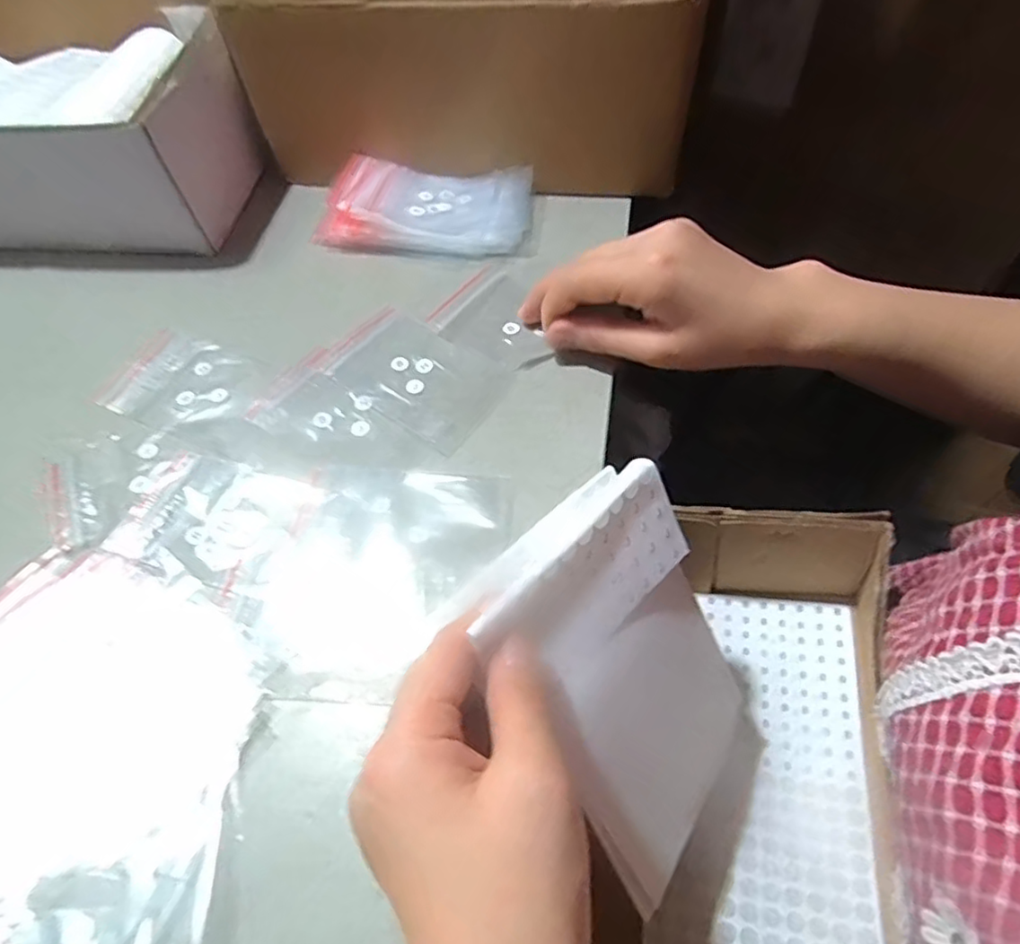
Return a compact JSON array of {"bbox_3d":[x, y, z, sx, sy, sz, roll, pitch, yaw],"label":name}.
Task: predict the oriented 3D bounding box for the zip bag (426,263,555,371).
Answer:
[{"bbox_3d":[-0.004,-0.099,0.402,0.079,0.005,0.066,31,64,21],"label":"zip bag"}]

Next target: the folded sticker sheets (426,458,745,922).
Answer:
[{"bbox_3d":[0.057,0.091,0.296,0.021,0.178,0.127,-7,30,48],"label":"folded sticker sheets"}]

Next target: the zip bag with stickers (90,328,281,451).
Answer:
[{"bbox_3d":[-0.200,-0.054,0.392,0.100,0.004,0.067,21,61,16],"label":"zip bag with stickers"}]

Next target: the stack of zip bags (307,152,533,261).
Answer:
[{"bbox_3d":[-0.062,-0.192,0.450,0.150,0.034,0.078,5,58,7],"label":"stack of zip bags"}]

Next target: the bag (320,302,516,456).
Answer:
[{"bbox_3d":[-0.059,-0.060,0.383,0.111,0.005,0.067,31,64,21],"label":"bag"}]

